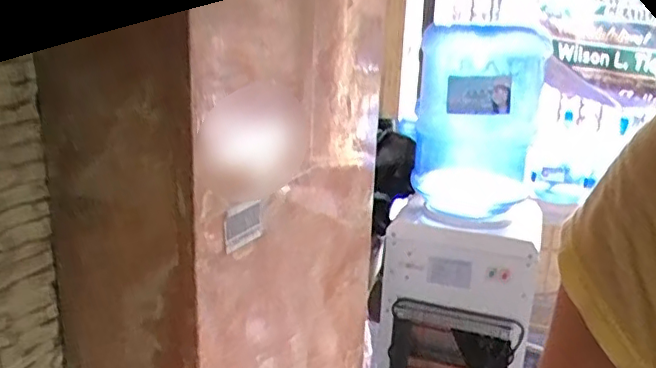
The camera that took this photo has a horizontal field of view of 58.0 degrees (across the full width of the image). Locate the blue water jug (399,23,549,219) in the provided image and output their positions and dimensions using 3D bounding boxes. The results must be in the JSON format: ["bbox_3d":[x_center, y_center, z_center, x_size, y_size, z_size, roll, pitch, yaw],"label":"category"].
[{"bbox_3d":[0.310,-0.137,1.282,0.250,0.381,0.242,7,17,18],"label":"blue water jug"}]

